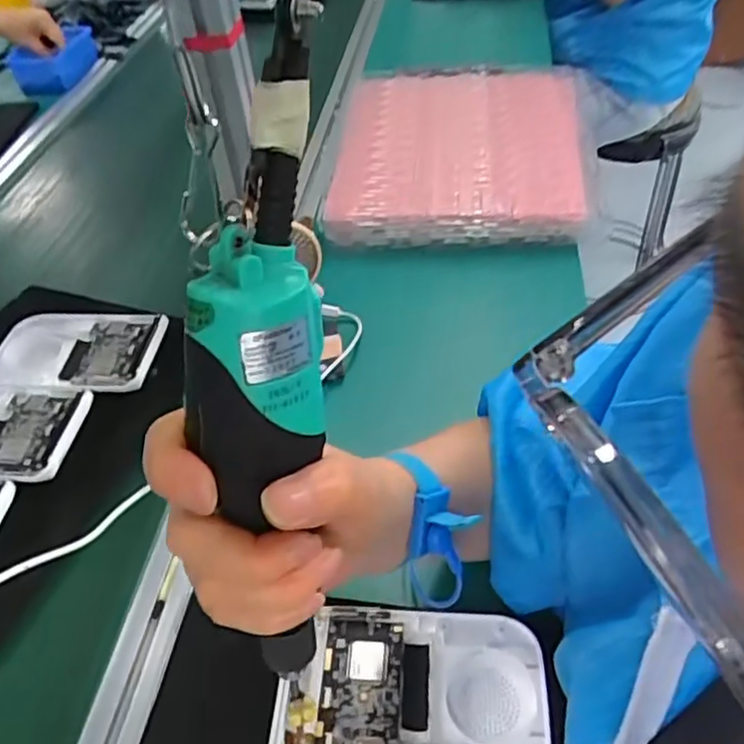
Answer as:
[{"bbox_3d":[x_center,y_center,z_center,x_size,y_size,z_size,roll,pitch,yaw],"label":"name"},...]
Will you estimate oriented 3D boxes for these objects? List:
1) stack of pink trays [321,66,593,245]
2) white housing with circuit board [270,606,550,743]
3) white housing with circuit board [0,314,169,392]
[{"bbox_3d":[0.117,-0.287,0.834,0.302,0.050,0.378,4,46,10],"label":"stack of pink trays"},{"bbox_3d":[0.024,0.188,0.396,0.152,0.012,0.096,1,46,8],"label":"white housing with circuit board"},{"bbox_3d":[-0.275,-0.022,0.625,0.163,0.015,0.095,-1,46,6],"label":"white housing with circuit board"}]

